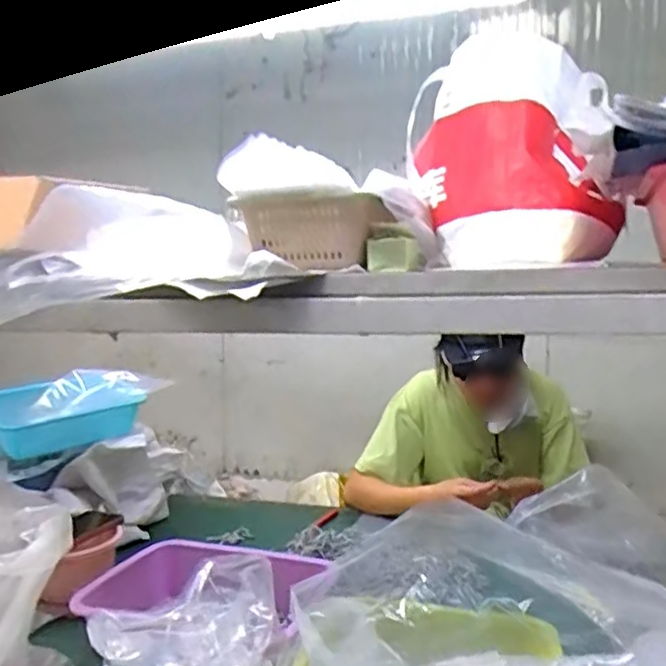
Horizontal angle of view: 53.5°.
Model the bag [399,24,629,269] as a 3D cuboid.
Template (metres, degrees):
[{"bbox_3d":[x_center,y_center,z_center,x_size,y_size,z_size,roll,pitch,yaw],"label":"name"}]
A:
[{"bbox_3d":[0.184,-0.200,0.683,0.211,0.243,0.175,0,6,11],"label":"bag"}]

